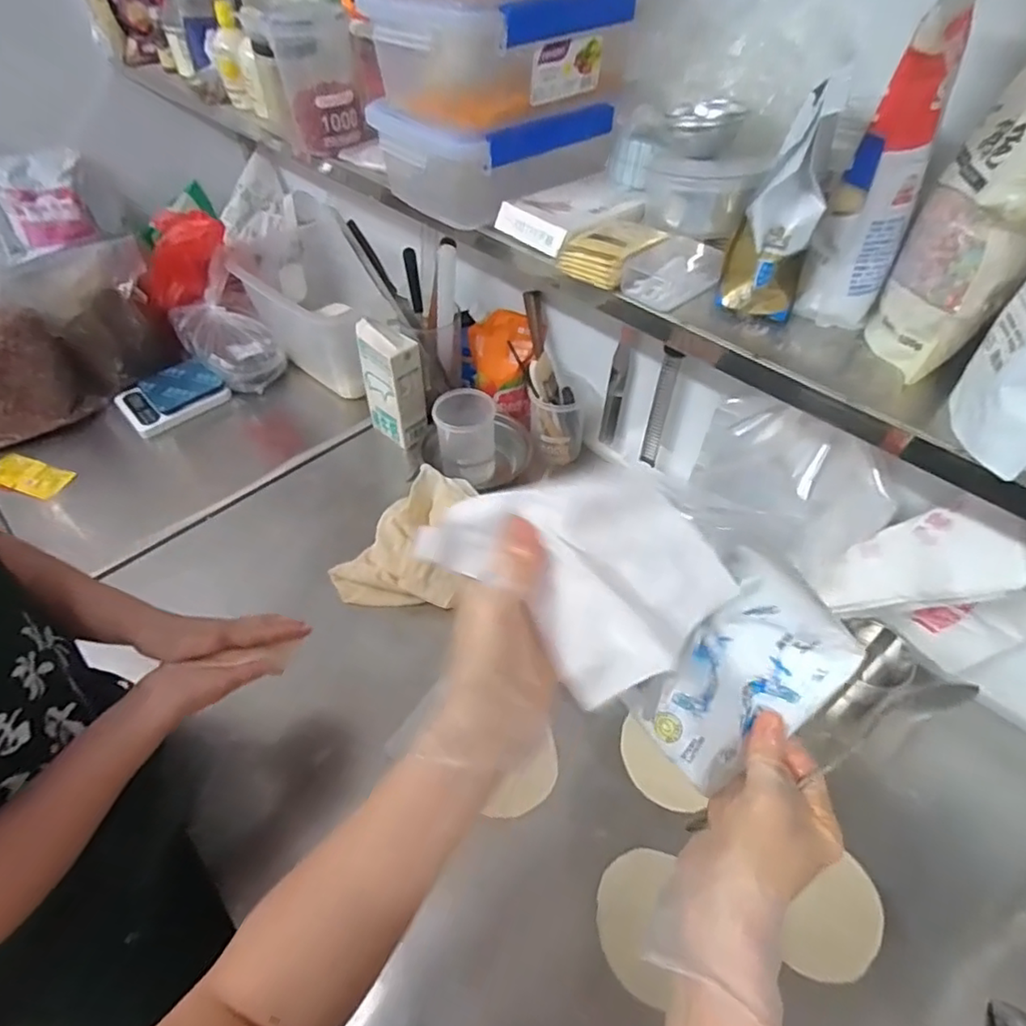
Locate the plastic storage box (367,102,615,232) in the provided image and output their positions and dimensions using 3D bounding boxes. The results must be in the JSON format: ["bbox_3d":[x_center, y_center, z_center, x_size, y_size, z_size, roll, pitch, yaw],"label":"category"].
[{"bbox_3d":[-0.023,-0.402,0.670,0.213,0.091,0.154,-28,55,-23],"label":"plastic storage box"}]

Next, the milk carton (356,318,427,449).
[{"bbox_3d":[-0.204,-0.220,1.027,0.101,0.195,0.072,31,55,24],"label":"milk carton"}]

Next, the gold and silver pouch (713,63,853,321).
[{"bbox_3d":[0.217,-0.245,0.480,0.063,0.171,0.076,16,51,13],"label":"gold and silver pouch"}]

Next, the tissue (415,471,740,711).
[{"bbox_3d":[0.042,0.029,0.348,0.152,0.020,0.114,42,93,-3],"label":"tissue"}]

